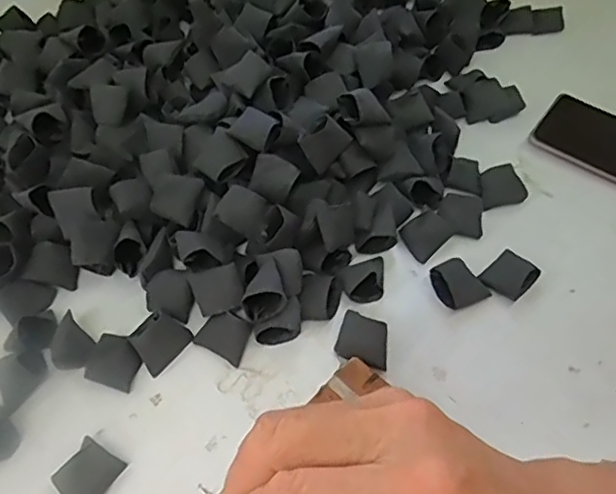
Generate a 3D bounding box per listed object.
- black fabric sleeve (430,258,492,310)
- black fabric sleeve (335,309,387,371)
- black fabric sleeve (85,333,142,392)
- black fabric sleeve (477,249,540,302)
[{"bbox_3d":[0.119,0.026,0.482,0.036,0.012,0.044,-21,55,-12],"label":"black fabric sleeve"},{"bbox_3d":[0.043,0.070,0.452,0.041,0.016,0.035,18,56,16],"label":"black fabric sleeve"},{"bbox_3d":[-0.146,0.086,0.453,0.034,0.012,0.036,14,55,13],"label":"black fabric sleeve"},{"bbox_3d":[0.163,0.021,0.482,0.041,0.010,0.035,-38,60,-23],"label":"black fabric sleeve"}]

